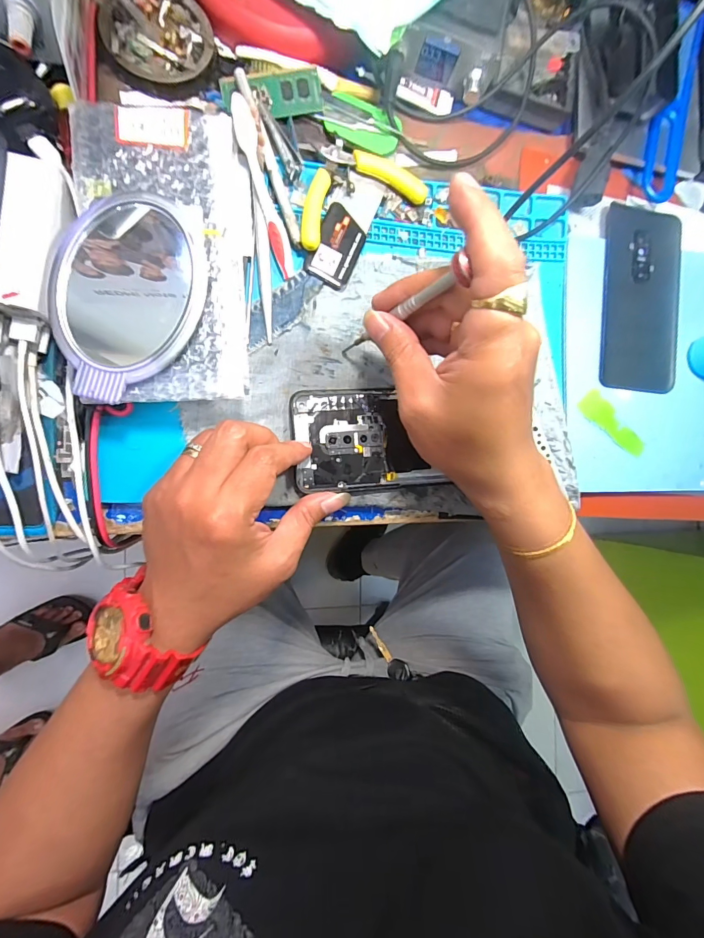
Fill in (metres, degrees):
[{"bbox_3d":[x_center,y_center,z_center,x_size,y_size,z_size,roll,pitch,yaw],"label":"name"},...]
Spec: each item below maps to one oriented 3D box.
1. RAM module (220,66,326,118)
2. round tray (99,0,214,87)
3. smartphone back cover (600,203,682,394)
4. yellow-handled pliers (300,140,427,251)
[{"bbox_3d":[-0.056,-0.266,0.275,0.068,0.006,0.030,-11,91,-10],"label":"RAM module"},{"bbox_3d":[-0.130,-0.294,0.261,0.067,0.007,0.063,0,90,-10],"label":"round tray"},{"bbox_3d":[0.240,-0.142,0.322,0.070,0.005,0.152,4,89,-10],"label":"smartphone back cover"},{"bbox_3d":[0.000,-0.207,0.282,0.107,0.010,0.060,-31,95,-9],"label":"yellow-handled pliers"}]

